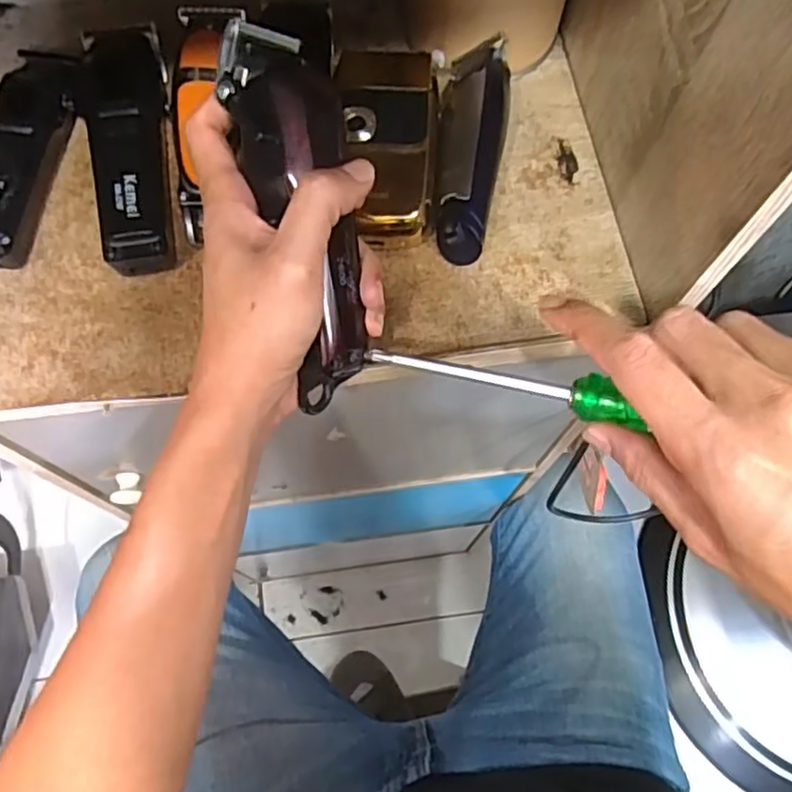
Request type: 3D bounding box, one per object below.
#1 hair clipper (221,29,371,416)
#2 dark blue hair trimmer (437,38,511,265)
[{"bbox_3d":[-0.041,-0.084,0.323,0.051,0.038,0.182,-14,100,-7],"label":"hair clipper"},{"bbox_3d":[0.044,-0.148,0.393,0.037,0.032,0.139,8,70,1],"label":"dark blue hair trimmer"}]

